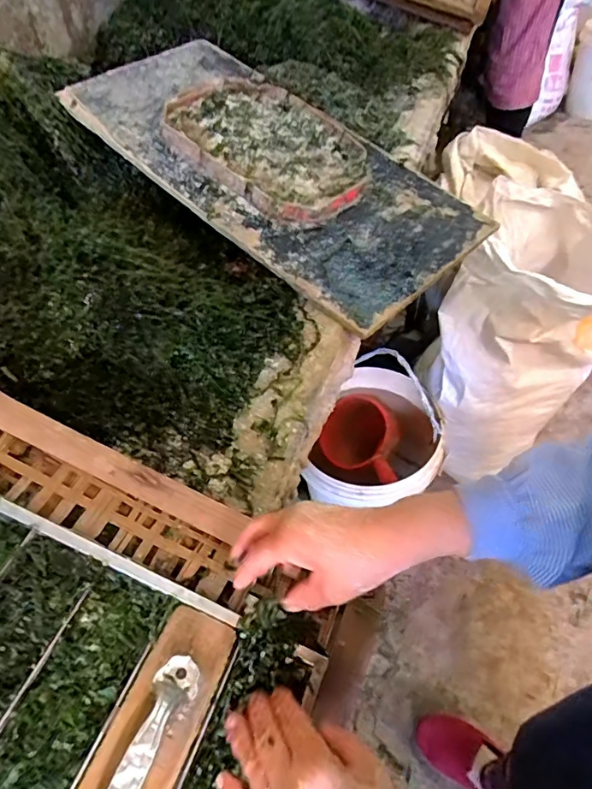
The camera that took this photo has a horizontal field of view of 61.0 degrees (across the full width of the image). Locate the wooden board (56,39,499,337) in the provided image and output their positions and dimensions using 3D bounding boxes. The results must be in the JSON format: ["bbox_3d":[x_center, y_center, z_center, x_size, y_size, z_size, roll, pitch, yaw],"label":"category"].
[{"bbox_3d":[-0.049,-0.400,0.839,0.708,0.030,0.344,40,63,18],"label":"wooden board"}]

